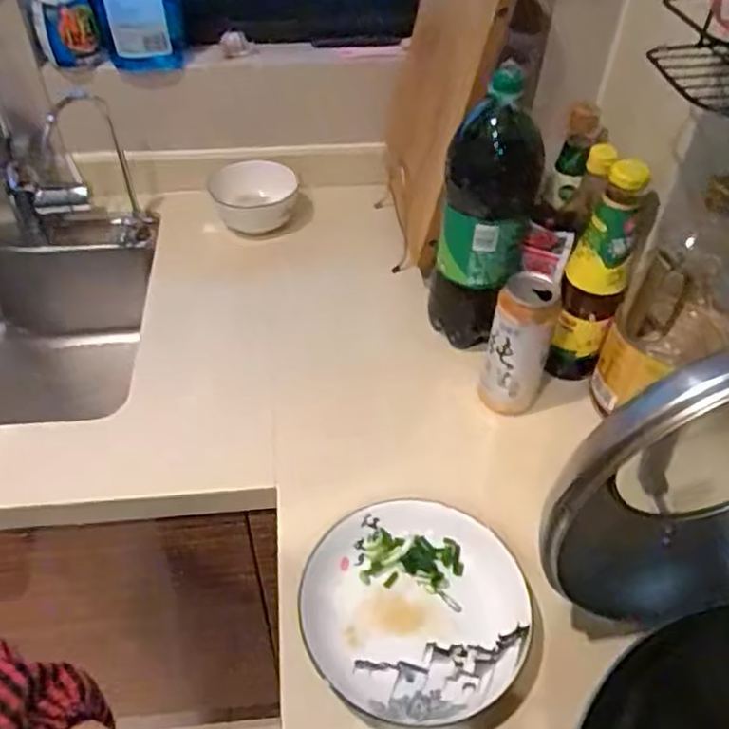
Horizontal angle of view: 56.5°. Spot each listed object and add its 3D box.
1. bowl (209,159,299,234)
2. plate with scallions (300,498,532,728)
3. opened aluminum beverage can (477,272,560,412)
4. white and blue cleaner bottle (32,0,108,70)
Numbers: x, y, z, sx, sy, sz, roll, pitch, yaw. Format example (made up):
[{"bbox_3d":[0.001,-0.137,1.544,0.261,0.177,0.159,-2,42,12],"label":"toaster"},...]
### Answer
[{"bbox_3d":[-0.159,-0.246,0.981,0.111,0.066,0.097,-13,48,-14],"label":"bowl"},{"bbox_3d":[0.047,0.221,0.614,0.194,0.047,0.190,1,47,-1],"label":"plate with scallions"},{"bbox_3d":[0.167,-0.013,0.743,0.061,0.171,0.064,1,47,-1],"label":"opened aluminum beverage can"},{"bbox_3d":[-0.367,-0.451,0.806,0.070,0.194,0.040,-14,49,-15],"label":"white and blue cleaner bottle"}]

